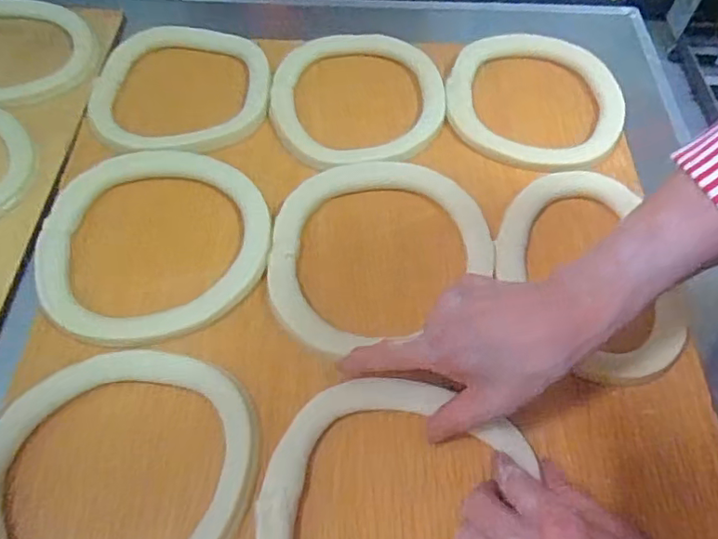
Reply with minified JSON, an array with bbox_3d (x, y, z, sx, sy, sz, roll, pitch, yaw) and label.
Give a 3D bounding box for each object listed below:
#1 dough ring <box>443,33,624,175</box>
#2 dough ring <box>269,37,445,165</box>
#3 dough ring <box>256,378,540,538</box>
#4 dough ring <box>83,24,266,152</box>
[{"bbox_3d":[0.172,-0.171,0.568,0.168,0.011,0.182,0,58,-1],"label":"dough ring"},{"bbox_3d":[-0.001,-0.169,0.553,0.168,0.016,0.173,0,58,-1],"label":"dough ring"},{"bbox_3d":[0.019,0.149,0.349,0.155,0.013,0.174,13,59,7],"label":"dough ring"},{"bbox_3d":[-0.167,-0.180,0.551,0.156,0.025,0.166,0,58,-1],"label":"dough ring"}]

